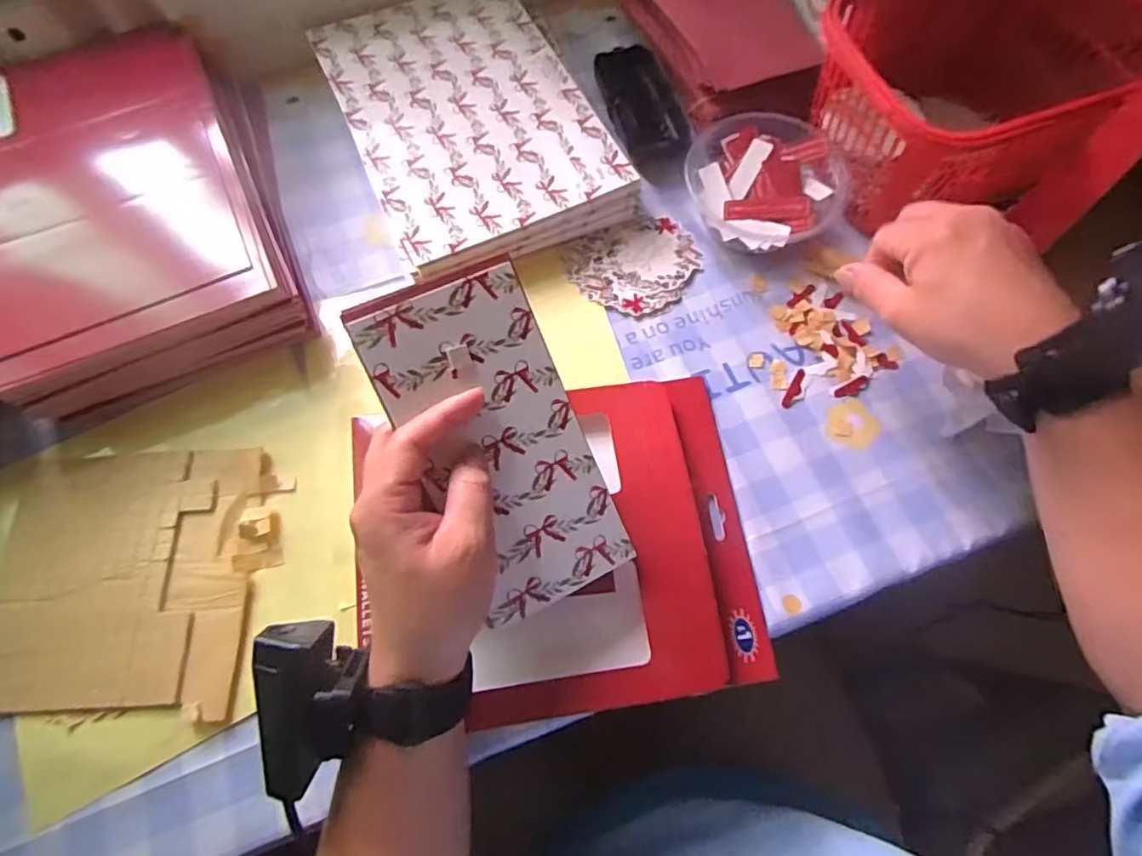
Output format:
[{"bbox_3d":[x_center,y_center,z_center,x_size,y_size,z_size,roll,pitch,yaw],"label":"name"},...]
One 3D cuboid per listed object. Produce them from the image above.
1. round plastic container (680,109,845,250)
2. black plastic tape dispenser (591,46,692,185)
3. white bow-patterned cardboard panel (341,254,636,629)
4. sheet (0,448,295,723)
[{"bbox_3d":[0.145,-0.182,0.447,0.109,0.040,0.110,0,69,1],"label":"round plastic container"},{"bbox_3d":[0.061,-0.255,0.487,0.058,0.026,0.133,-16,69,-6],"label":"black plastic tape dispenser"},{"bbox_3d":[-0.036,0.008,0.310,0.087,0.004,0.177,-26,100,-17],"label":"white bow-patterned cardboard panel"},{"bbox_3d":[-0.263,0.088,0.361,0.158,0.007,0.151,0,68,-5],"label":"sheet"}]

